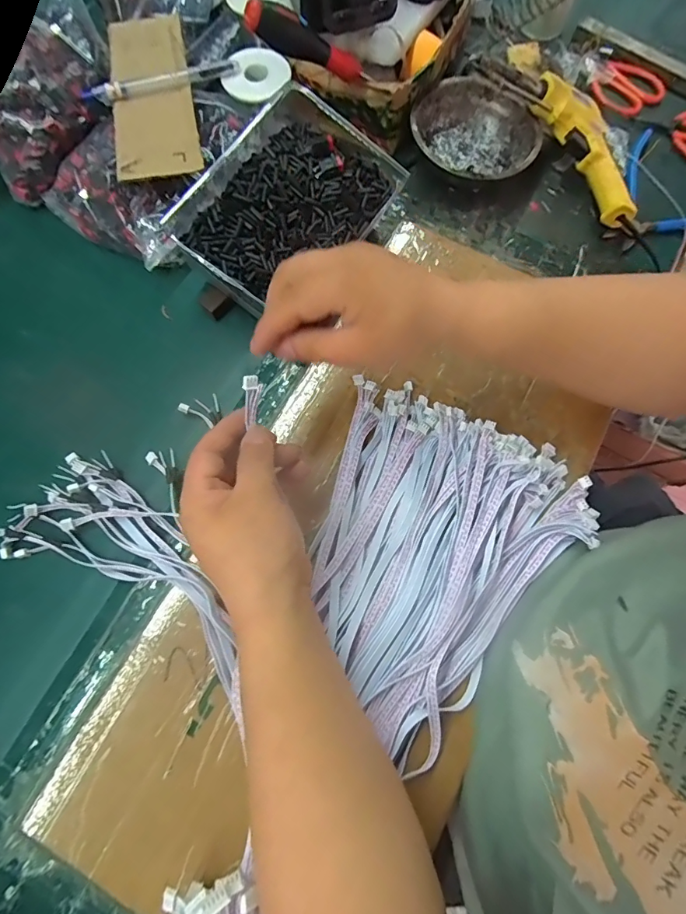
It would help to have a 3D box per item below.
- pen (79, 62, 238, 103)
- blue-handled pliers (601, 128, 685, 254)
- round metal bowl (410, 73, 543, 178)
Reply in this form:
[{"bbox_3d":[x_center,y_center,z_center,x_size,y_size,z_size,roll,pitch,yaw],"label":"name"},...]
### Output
[{"bbox_3d":[-0.168,-0.349,0.405,0.142,0.013,0.010,-15,75,-5],"label":"pen"},{"bbox_3d":[0.314,-0.265,0.445,0.137,0.012,0.131,-35,78,-8],"label":"blue-handled pliers"},{"bbox_3d":[0.135,-0.333,0.454,0.125,0.041,0.125,0,75,0],"label":"round metal bowl"}]

